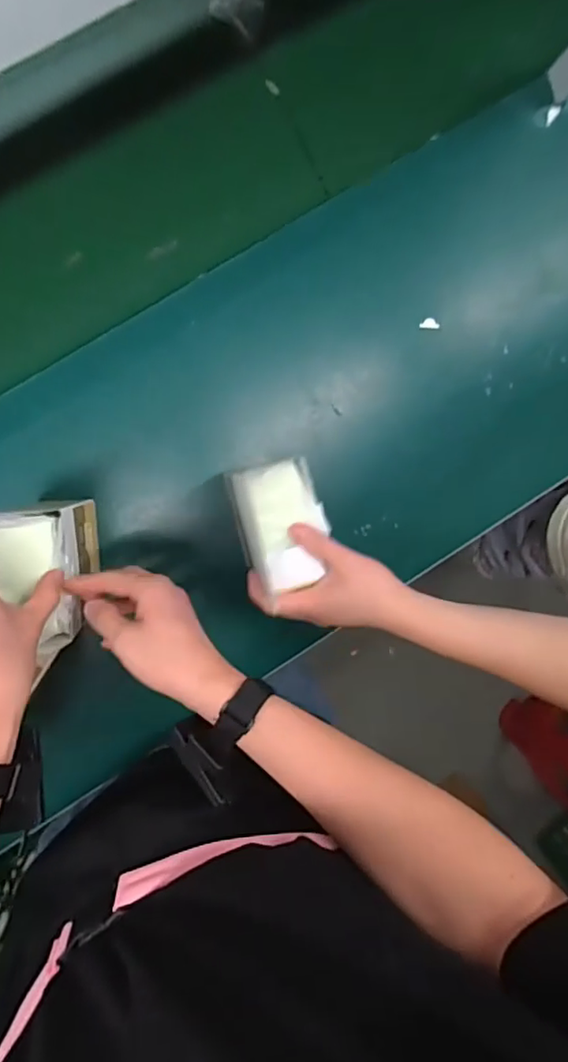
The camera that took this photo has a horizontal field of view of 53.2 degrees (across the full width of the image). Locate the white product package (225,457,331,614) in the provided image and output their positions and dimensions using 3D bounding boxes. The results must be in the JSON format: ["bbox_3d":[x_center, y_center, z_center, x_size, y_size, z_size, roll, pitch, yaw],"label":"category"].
[{"bbox_3d":[-0.002,-0.006,0.526,0.081,0.026,0.114,-14,97,-7],"label":"white product package"}]

